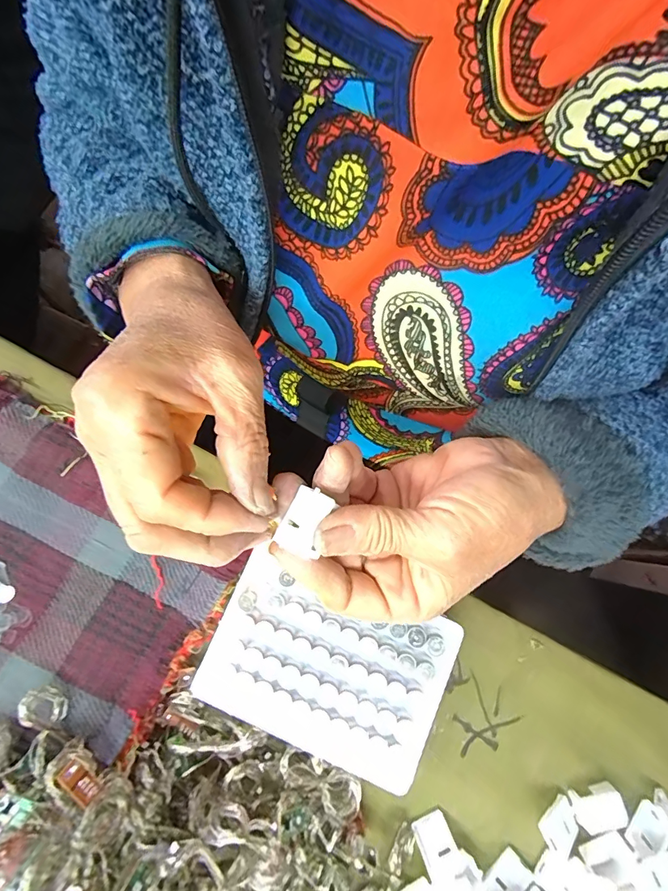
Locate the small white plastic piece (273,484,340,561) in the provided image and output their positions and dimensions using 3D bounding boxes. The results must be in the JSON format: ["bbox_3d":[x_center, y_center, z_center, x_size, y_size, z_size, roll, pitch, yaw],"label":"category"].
[{"bbox_3d":[-0.012,0.031,0.179,0.018,0.010,0.025,25,81,5],"label":"small white plastic piece"}]

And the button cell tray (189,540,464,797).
[{"bbox_3d":[-0.004,0.122,0.245,0.130,0.009,0.088,24,80,5],"label":"button cell tray"}]

